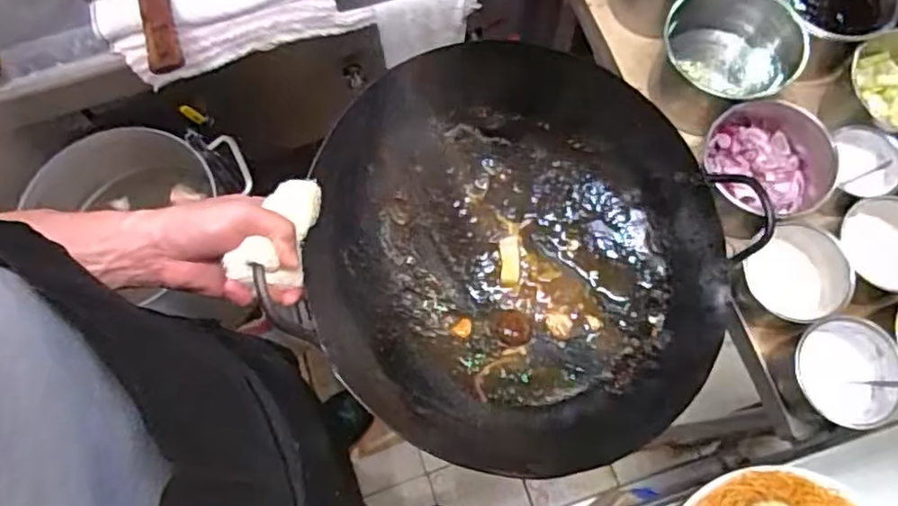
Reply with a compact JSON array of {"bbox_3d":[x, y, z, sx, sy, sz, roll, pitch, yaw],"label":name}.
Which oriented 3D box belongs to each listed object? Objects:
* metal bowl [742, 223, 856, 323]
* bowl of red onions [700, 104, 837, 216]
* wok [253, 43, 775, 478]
[{"bbox_3d":[0.424,0.019,0.750,0.124,0.065,0.103,-42,75,-12],"label":"metal bowl"},{"bbox_3d":[0.413,-0.109,0.794,0.160,0.064,0.148,5,72,3],"label":"bowl of red onions"},{"bbox_3d":[0.078,-0.005,0.670,0.436,0.150,0.432,39,73,-1],"label":"wok"}]

